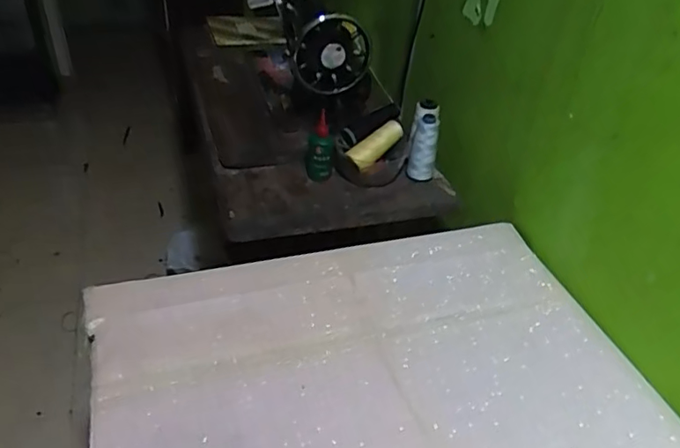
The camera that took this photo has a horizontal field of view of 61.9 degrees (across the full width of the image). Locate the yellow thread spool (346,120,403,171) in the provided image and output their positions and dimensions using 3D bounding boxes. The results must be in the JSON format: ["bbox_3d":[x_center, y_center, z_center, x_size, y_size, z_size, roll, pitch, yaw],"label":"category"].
[{"bbox_3d":[0.062,-0.135,0.957,0.033,0.033,0.122,32,58,33],"label":"yellow thread spool"}]

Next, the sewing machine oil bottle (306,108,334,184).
[{"bbox_3d":[-0.034,-0.130,0.944,0.042,0.113,0.040,-1,37,-5],"label":"sewing machine oil bottle"}]

